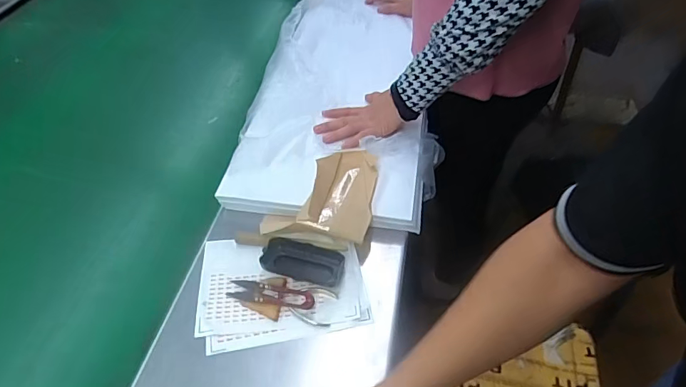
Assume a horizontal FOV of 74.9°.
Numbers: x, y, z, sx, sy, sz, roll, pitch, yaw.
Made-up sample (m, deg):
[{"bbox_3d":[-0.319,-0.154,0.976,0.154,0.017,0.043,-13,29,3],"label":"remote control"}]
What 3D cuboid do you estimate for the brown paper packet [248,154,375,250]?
[{"bbox_3d":[0.000,-0.012,0.666,0.096,0.022,0.151,8,48,9],"label":"brown paper packet"}]

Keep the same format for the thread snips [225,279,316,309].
[{"bbox_3d":[-0.095,0.131,0.587,0.118,0.020,0.027,8,48,9],"label":"thread snips"}]

